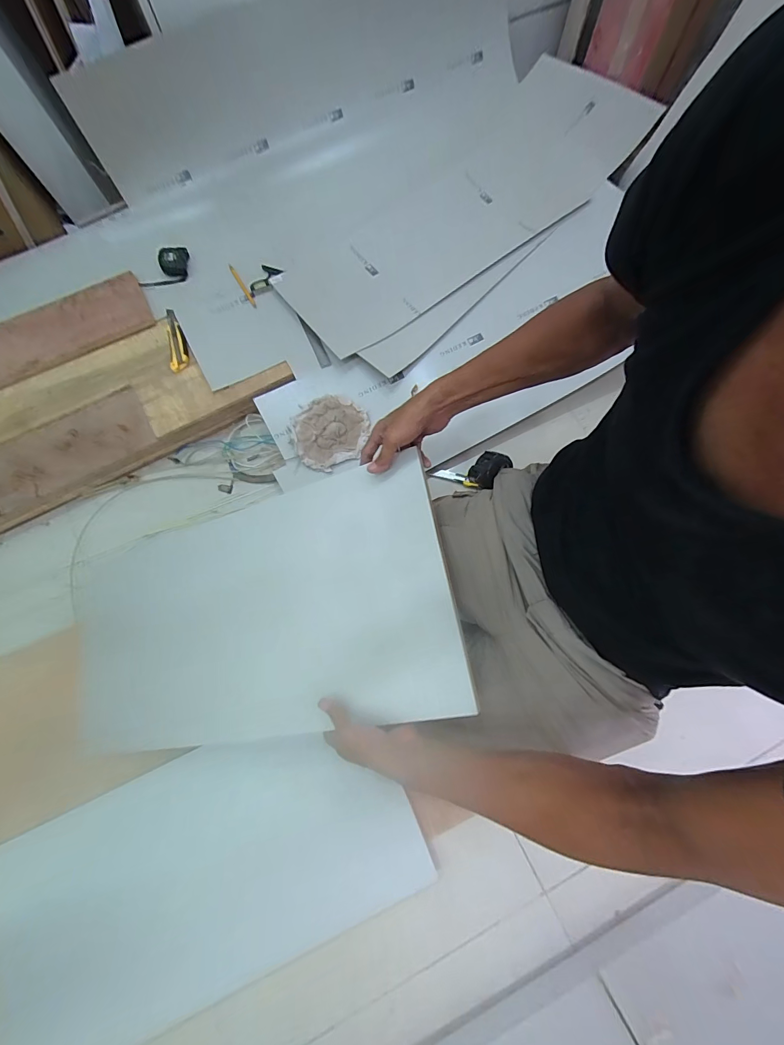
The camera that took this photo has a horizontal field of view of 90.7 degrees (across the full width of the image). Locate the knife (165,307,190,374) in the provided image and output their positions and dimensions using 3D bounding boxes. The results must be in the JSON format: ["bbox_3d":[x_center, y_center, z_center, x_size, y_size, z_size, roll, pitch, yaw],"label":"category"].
[{"bbox_3d":[-0.500,-0.426,0.890,0.040,0.025,0.169,-16,78,-3],"label":"knife"}]

